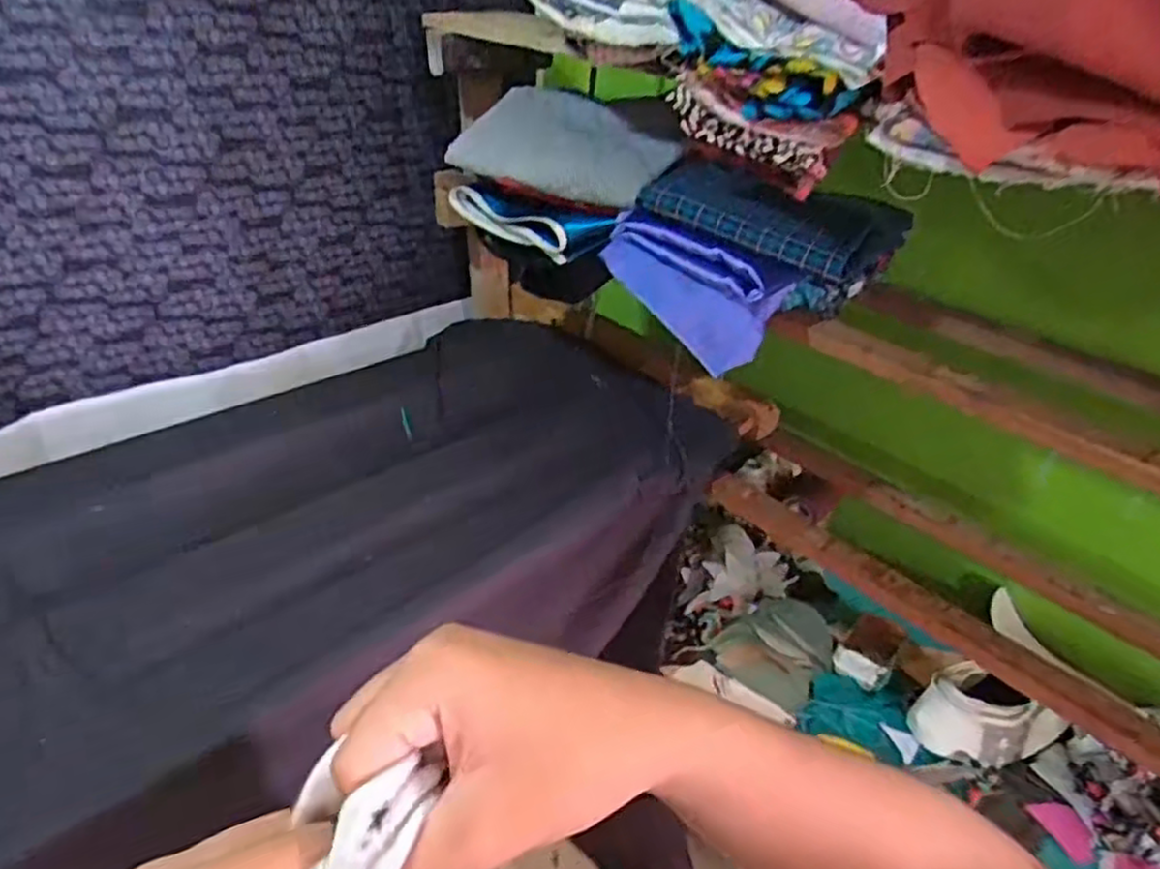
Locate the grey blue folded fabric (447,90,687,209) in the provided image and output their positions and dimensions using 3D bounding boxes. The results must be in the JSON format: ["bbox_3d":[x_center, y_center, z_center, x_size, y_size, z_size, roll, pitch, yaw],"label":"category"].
[{"bbox_3d":[-0.011,-0.348,0.885,0.253,0.030,0.201,19,55,18],"label":"grey blue folded fabric"}]

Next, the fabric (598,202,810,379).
[{"bbox_3d":[0.108,-0.149,0.748,0.074,0.110,0.204,-31,43,-34],"label":"fabric"}]

